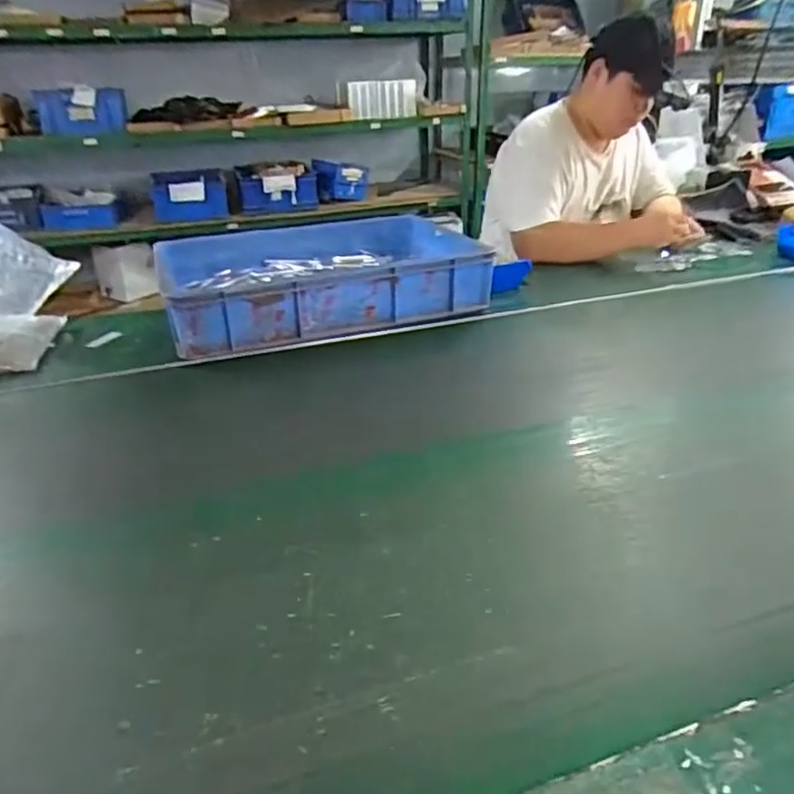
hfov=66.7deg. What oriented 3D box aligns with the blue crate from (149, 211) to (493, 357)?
[{"bbox_3d":[-0.168,-0.261,1.261,0.609,0.112,0.463,-13,30,-20],"label":"blue crate"}]

